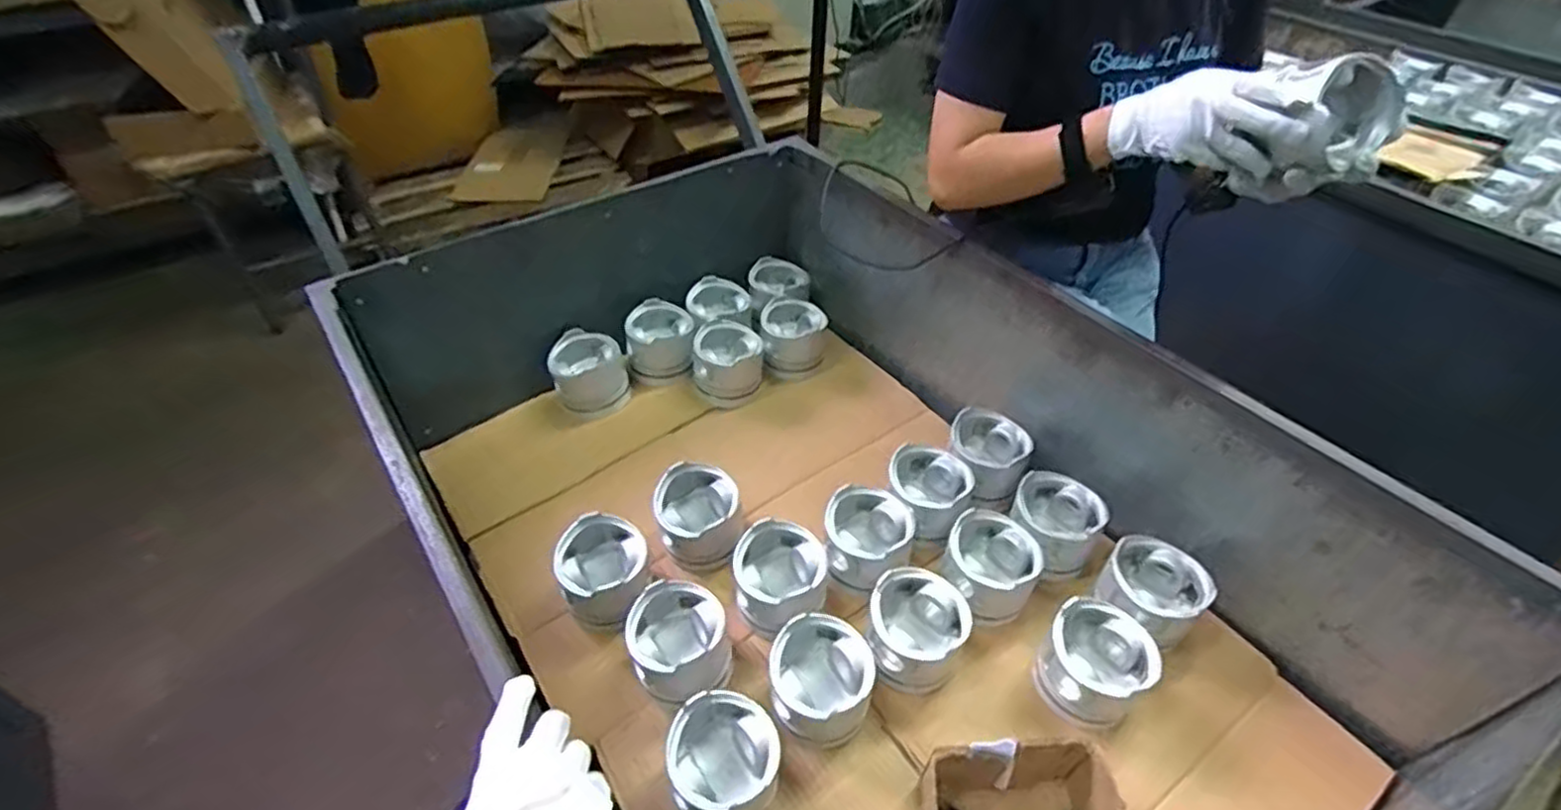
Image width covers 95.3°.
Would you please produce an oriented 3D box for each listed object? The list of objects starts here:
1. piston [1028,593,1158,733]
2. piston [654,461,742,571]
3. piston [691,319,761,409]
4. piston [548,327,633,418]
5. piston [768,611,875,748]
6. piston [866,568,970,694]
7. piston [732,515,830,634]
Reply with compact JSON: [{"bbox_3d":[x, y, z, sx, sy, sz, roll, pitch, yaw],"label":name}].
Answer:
[{"bbox_3d":[0.335,0.278,0.764,0.108,0.074,0.115,31,52,26],"label":"piston"},{"bbox_3d":[-0.103,0.140,0.899,0.099,0.092,0.102,1,45,-1],"label":"piston"},{"bbox_3d":[-0.083,-0.062,1.094,0.106,0.094,0.115,-8,46,-9],"label":"piston"},{"bbox_3d":[-0.284,-0.047,1.060,0.106,0.099,0.084,-13,47,-14],"label":"piston"},{"bbox_3d":[0.044,0.282,0.736,0.099,0.087,0.100,1,45,-1],"label":"piston"},{"bbox_3d":[0.145,0.246,0.774,0.107,0.078,0.105,1,45,-1],"label":"piston"},{"bbox_3d":[-0.003,0.206,0.825,0.114,0.091,0.108,1,45,-1],"label":"piston"}]

